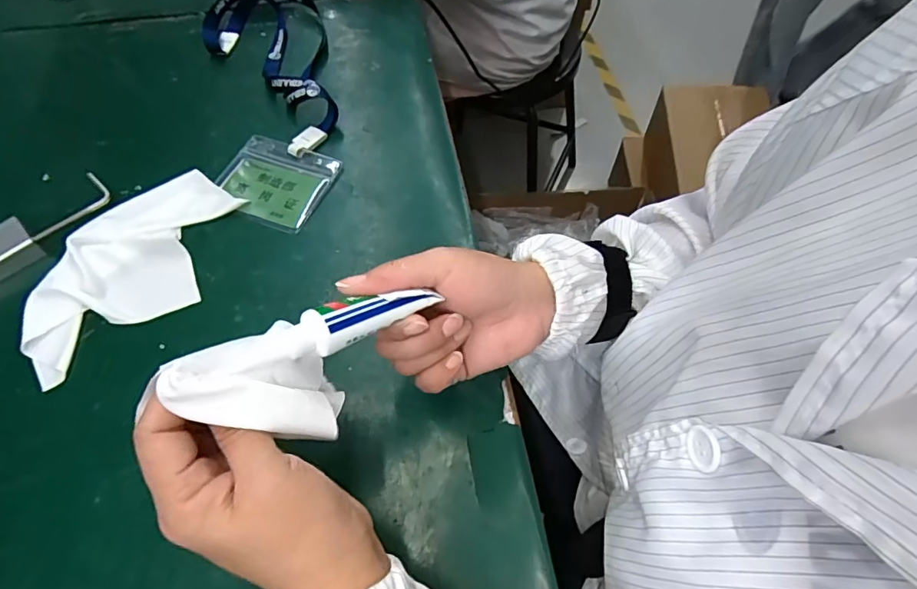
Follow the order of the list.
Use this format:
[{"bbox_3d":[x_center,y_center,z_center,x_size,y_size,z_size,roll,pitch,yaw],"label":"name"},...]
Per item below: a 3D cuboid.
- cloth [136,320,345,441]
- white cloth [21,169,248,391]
[{"bbox_3d":[-0.095,0.039,0.237,0.066,0.057,0.050,3,60,2],"label":"cloth"},{"bbox_3d":[-0.259,-0.028,0.397,0.180,0.015,0.117,-36,66,-18],"label":"white cloth"}]

